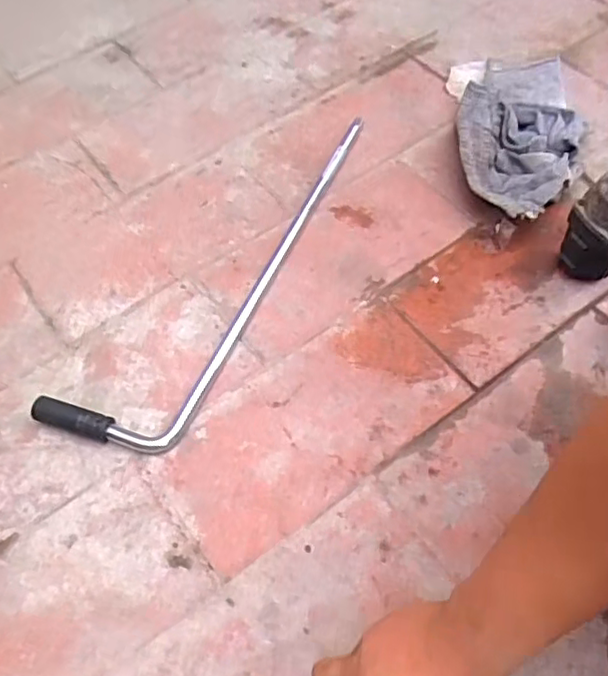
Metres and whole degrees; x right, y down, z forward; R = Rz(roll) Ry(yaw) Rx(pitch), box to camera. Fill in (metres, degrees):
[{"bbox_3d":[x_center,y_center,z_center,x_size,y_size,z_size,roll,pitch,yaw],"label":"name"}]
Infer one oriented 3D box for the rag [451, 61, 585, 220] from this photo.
[{"bbox_3d":[0.262,-0.257,0.777,0.148,0.051,0.318,3,59,4],"label":"rag"}]

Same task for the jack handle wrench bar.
[{"bbox_3d":[-0.085,-0.090,0.703,0.133,0.021,0.490,24,63,15],"label":"jack handle wrench bar"}]

